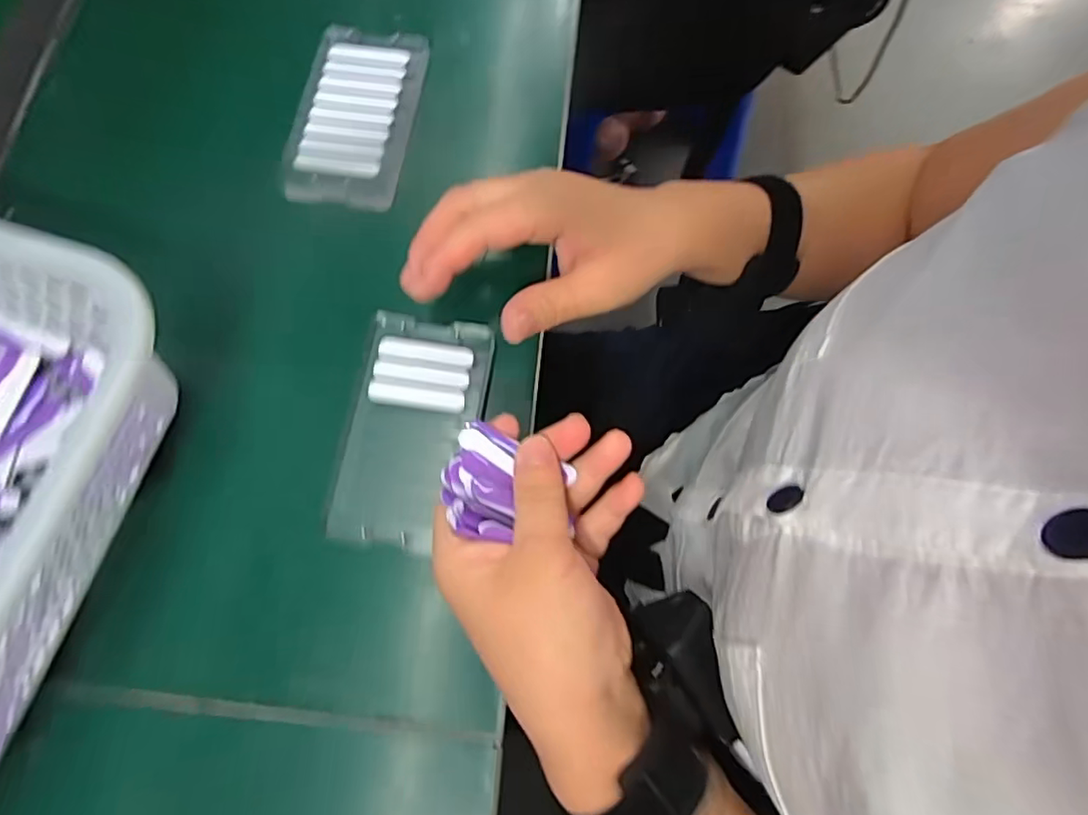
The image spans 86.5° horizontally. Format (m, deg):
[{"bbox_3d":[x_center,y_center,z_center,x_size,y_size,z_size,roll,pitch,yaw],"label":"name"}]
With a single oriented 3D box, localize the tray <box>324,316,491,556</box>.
[{"bbox_3d":[-0.067,0.010,0.298,0.065,0.010,0.119,7,74,3],"label":"tray"}]

